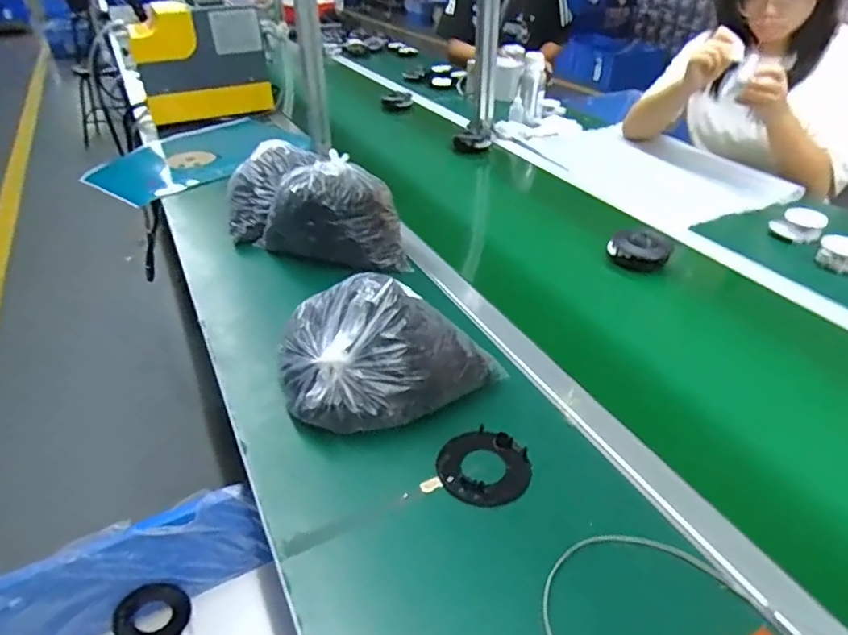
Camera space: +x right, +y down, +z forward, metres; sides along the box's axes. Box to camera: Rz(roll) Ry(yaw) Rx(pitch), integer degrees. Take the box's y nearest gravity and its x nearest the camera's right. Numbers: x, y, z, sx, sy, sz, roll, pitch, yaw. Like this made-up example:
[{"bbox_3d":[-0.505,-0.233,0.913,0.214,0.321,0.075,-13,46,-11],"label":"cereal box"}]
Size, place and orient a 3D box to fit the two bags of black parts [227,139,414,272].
[{"bbox_3d":[-0.187,-0.182,0.935,0.327,0.152,0.170,28,45,33],"label":"two bags of black parts"}]

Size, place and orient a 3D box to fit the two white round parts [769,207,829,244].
[{"bbox_3d":[0.649,-0.165,0.987,0.080,0.035,0.081,25,43,31],"label":"two white round parts"}]

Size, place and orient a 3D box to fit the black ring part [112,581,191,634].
[{"bbox_3d":[-0.378,0.413,0.787,0.092,0.089,0.018,-46,19,-19],"label":"black ring part"}]

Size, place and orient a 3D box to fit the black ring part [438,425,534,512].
[{"bbox_3d":[0.063,0.156,0.598,0.095,0.007,0.091,-1,36,0],"label":"black ring part"}]

